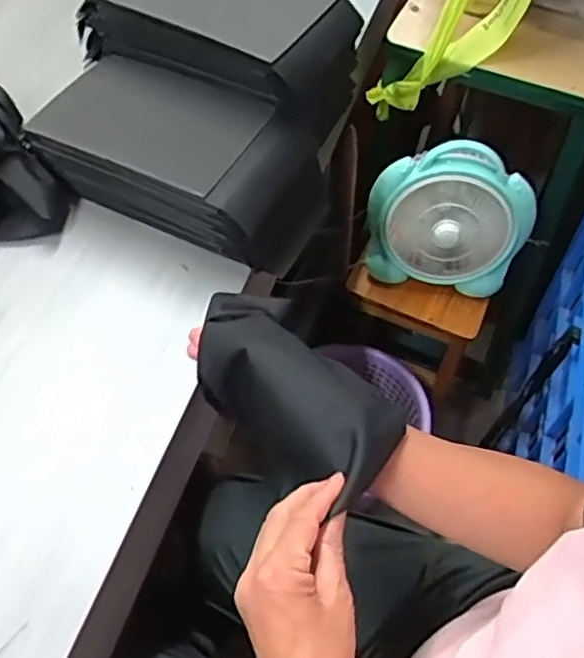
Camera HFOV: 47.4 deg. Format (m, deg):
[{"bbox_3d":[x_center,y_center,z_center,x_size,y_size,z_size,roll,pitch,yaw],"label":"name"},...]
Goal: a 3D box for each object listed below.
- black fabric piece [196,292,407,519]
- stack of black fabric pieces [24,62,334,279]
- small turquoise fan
[{"bbox_3d":[-0.001,0.043,0.511,0.101,0.055,0.207,-31,53,-23],"label":"black fabric piece"},{"bbox_3d":[-0.113,-0.183,0.720,0.286,0.097,0.155,23,56,13],"label":"stack of black fabric pieces"},{"bbox_3d":[0.239,-0.170,1.023,0.239,0.219,0.097,10,55,4],"label":"small turquoise fan"}]

